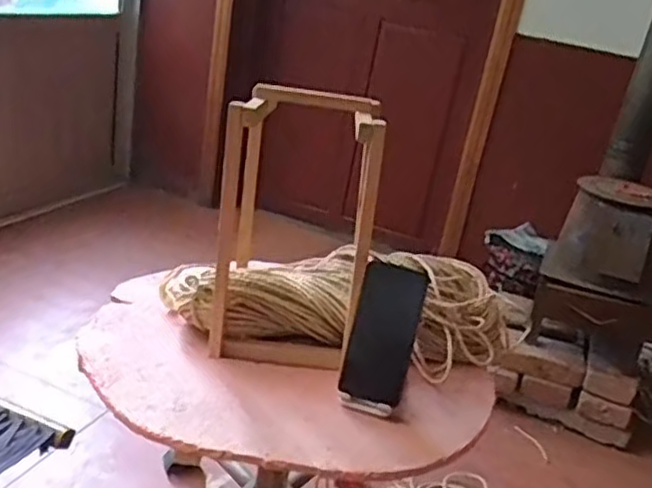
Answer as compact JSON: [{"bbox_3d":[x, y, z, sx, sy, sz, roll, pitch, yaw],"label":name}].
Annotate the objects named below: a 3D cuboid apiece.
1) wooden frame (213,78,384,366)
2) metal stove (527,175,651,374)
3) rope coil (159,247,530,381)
[{"bbox_3d":[-0.038,-0.026,0.914,0.182,0.333,0.172,6,21,-2],"label":"wooden frame"},{"bbox_3d":[0.618,0.059,1.572,0.246,0.400,0.221,21,25,25],"label":"metal stove"},{"bbox_3d":[0.019,0.074,0.949,0.490,0.104,0.159,12,23,3],"label":"rope coil"}]

